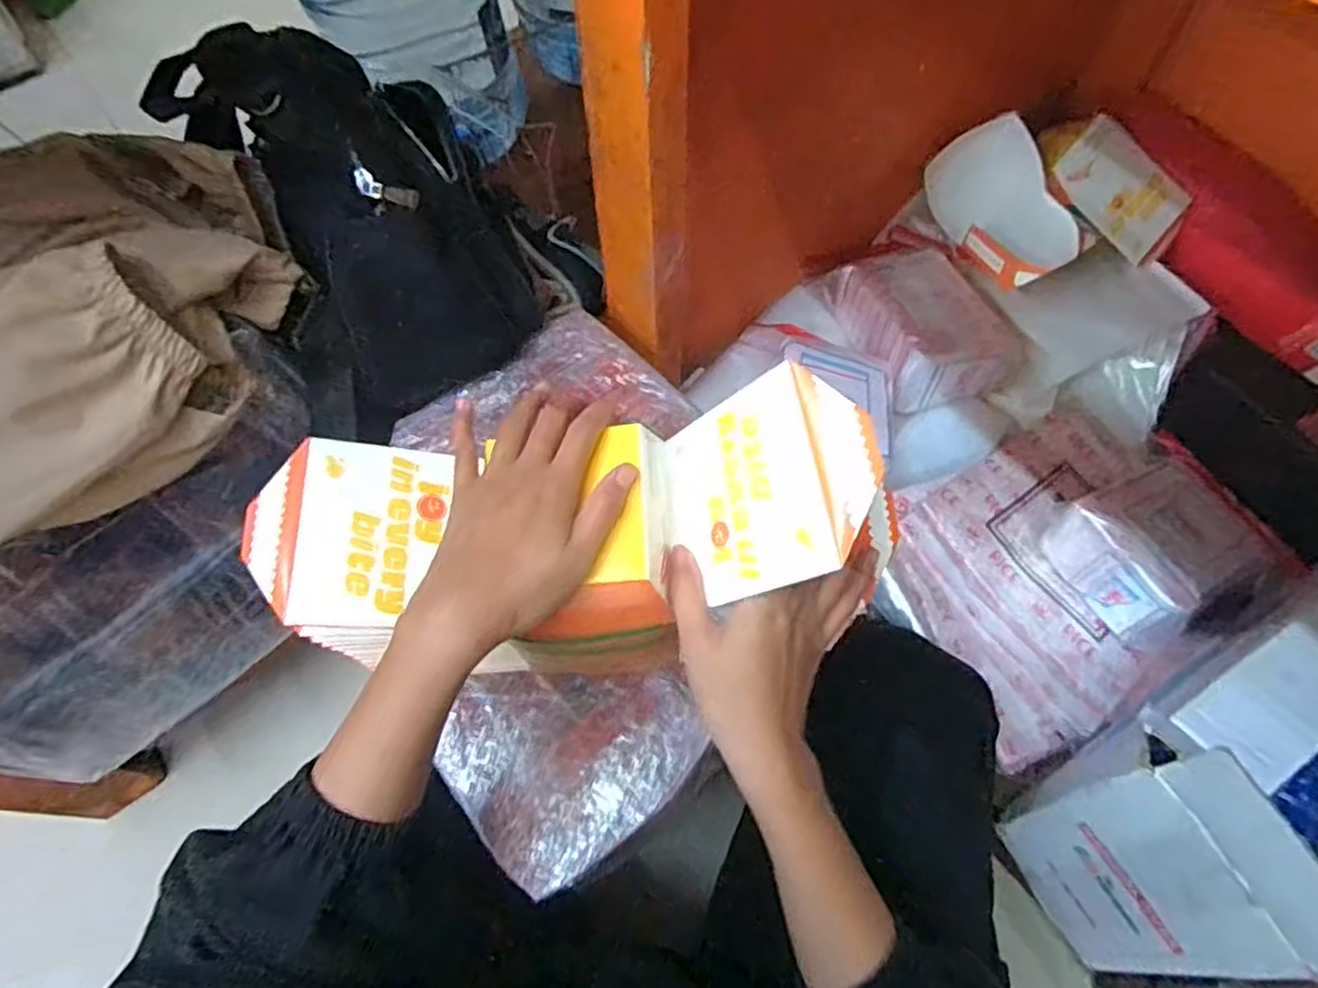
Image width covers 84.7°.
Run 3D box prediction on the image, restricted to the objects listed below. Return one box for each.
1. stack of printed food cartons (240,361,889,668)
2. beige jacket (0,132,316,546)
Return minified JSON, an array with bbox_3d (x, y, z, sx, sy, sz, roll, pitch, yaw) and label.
[{"bbox_3d":[-0.052,0.021,0.392,0.327,0.076,0.127,-5,62,10],"label":"stack of printed food cartons"},{"bbox_3d":[-0.422,-0.099,0.482,0.362,0.120,0.207,-36,67,-15],"label":"beige jacket"}]

